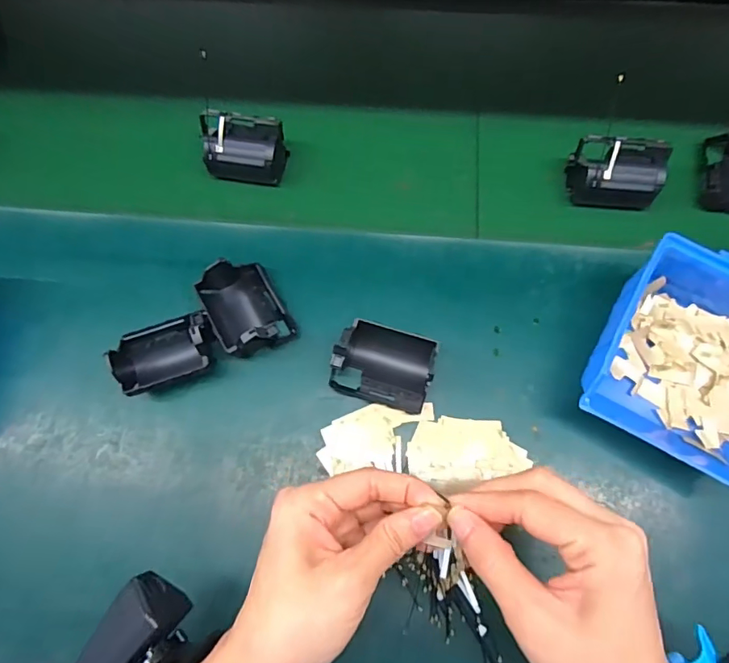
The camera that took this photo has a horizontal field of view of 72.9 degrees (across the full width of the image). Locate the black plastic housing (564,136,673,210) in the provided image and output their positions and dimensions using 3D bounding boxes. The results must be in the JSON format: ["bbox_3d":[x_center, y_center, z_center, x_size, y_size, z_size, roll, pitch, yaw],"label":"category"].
[{"bbox_3d":[0.209,-0.128,0.411,0.069,0.049,0.042,6,72,4],"label":"black plastic housing"}]

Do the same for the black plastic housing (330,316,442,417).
[{"bbox_3d":[0.014,0.024,0.360,0.070,0.037,0.051,16,73,7],"label":"black plastic housing"}]

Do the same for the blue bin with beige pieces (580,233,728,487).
[{"bbox_3d":[0.233,0.016,0.341,0.129,0.066,0.143,33,76,12],"label":"blue bin with beige pieces"}]

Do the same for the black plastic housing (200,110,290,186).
[{"bbox_3d":[-0.107,-0.154,0.427,0.073,0.044,0.047,5,72,4],"label":"black plastic housing"}]

